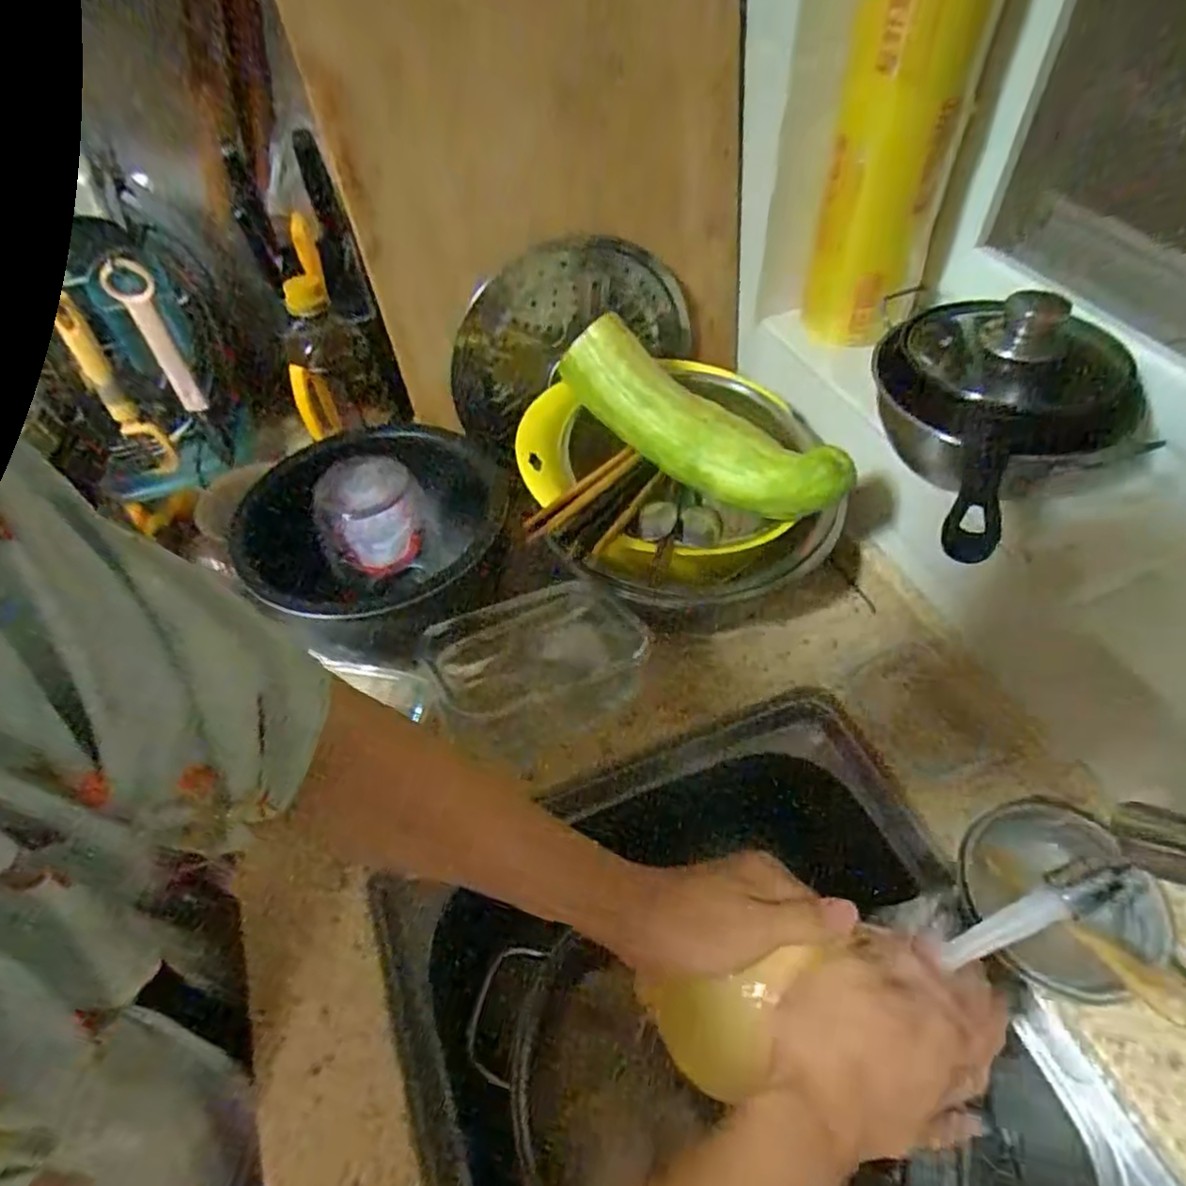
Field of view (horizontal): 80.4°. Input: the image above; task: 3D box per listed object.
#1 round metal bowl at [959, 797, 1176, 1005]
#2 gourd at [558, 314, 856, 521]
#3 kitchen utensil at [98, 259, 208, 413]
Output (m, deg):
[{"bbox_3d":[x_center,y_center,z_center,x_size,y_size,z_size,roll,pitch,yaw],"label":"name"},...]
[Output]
[{"bbox_3d":[0.298,0.204,0.463,0.115,0.052,0.115,-2,51,3],"label":"round metal bowl"},{"bbox_3d":[0.085,-0.133,0.573,0.057,0.081,0.250,-38,58,-24],"label":"gourd"},{"bbox_3d":[-0.400,-0.235,0.651,0.035,0.146,0.015,-35,57,-22],"label":"kitchen utensil"}]

